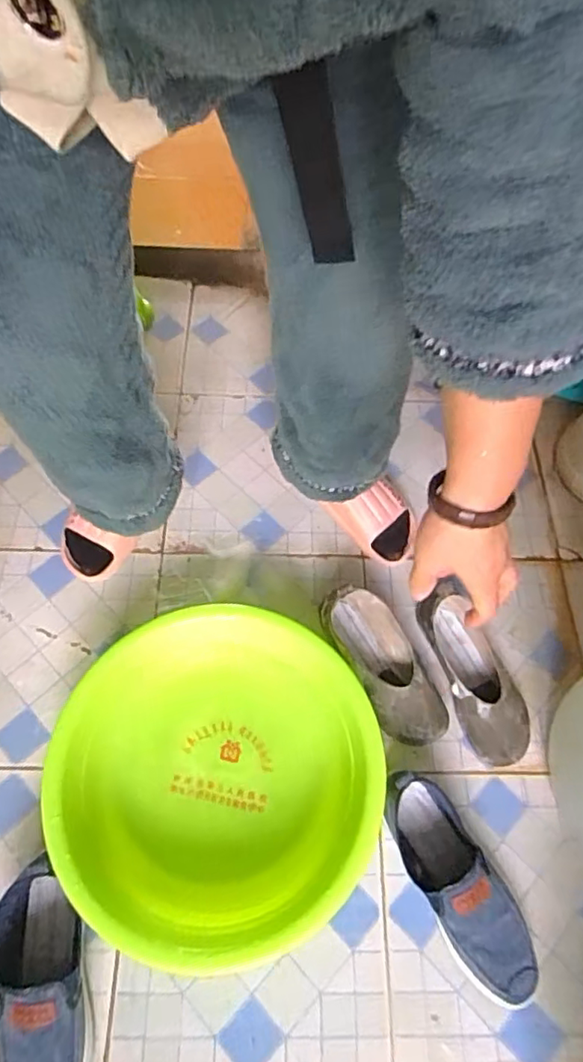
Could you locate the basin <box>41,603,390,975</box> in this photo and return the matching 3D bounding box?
[{"bbox_3d":[-0.082,0.291,0.683,0.359,0.112,0.324,-1,62,-3],"label":"basin"}]

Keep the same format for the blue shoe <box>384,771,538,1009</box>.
[{"bbox_3d":[0.188,0.393,0.660,0.091,0.085,0.248,-28,67,-16],"label":"blue shoe"}]

